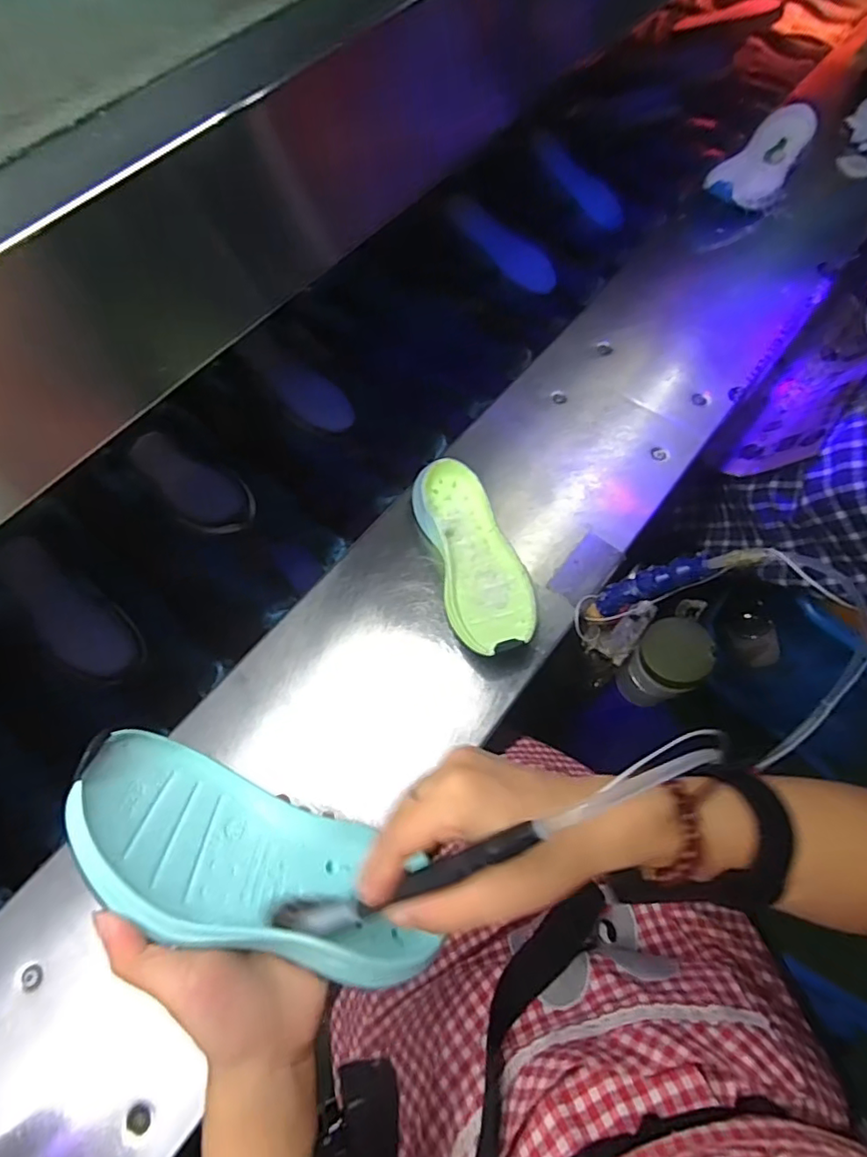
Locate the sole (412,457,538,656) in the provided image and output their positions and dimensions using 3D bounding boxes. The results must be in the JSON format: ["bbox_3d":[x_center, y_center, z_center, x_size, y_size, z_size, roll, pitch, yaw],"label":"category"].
[{"bbox_3d":[0.043,-0.021,0.594,0.089,0.046,0.214,-16,65,-5],"label":"sole"}]

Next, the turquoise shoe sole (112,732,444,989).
[{"bbox_3d":[-0.096,0.168,0.322,0.200,0.047,0.085,27,35,-12],"label":"turquoise shoe sole"}]

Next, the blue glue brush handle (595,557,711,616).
[{"bbox_3d":[0.192,0.007,0.517,0.021,0.127,0.023,19,64,-22],"label":"blue glue brush handle"}]

